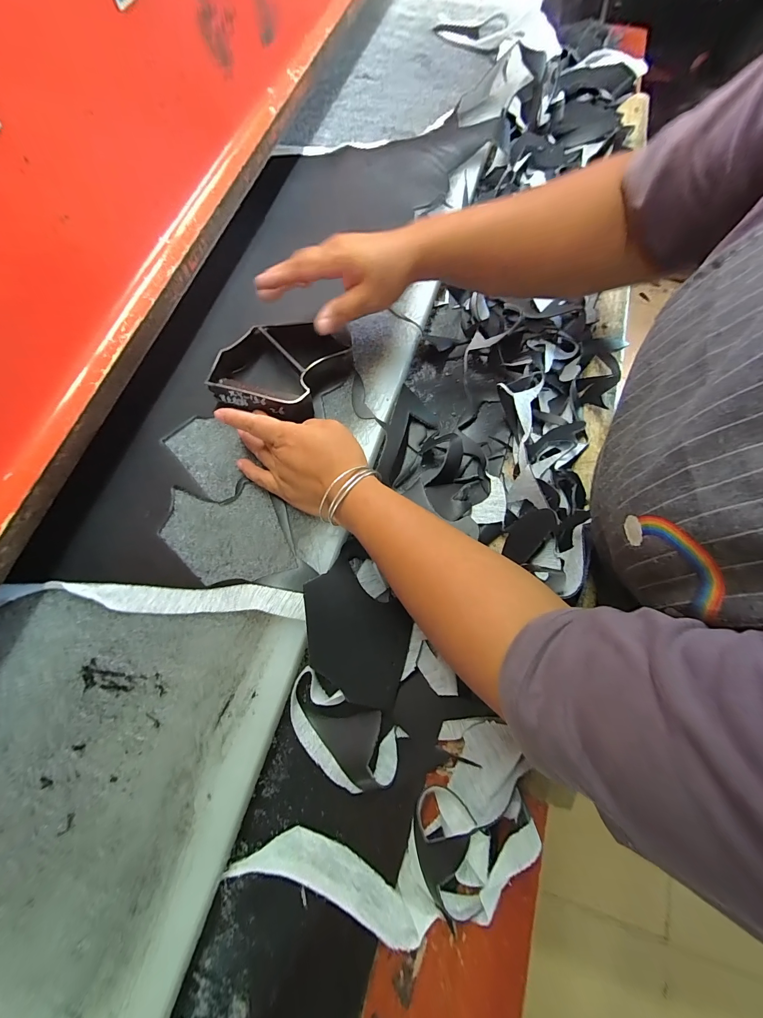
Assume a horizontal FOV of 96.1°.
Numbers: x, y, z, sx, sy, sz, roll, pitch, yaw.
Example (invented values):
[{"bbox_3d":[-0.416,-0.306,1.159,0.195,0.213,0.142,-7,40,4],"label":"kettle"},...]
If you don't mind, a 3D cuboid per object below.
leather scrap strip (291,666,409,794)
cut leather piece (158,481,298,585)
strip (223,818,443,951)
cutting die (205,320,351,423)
[{"bbox_3d":[-0.038,0.198,0.304,0.110,0.026,0.059,29,74,7],"label":"leather scrap strip"},{"bbox_3d":[-0.152,0.023,0.339,0.119,0.005,0.097,-10,73,-5],"label":"cut leather piece"},{"bbox_3d":[-0.040,0.283,0.270,0.160,0.028,0.055,1,72,16],"label":"strip"},{"bbox_3d":[-0.112,-0.151,0.378,0.130,0.040,0.107,20,73,5],"label":"cutting die"}]

